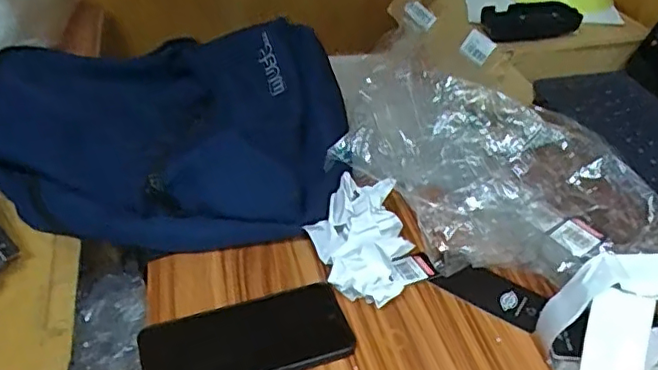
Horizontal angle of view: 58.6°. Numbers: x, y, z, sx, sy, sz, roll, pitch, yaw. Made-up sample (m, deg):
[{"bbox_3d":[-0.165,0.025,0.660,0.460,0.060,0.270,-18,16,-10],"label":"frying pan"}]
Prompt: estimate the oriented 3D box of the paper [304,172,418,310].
[{"bbox_3d":[0.035,0.051,0.564,0.102,0.055,0.129,15,39,15],"label":"paper"}]

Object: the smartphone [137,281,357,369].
[{"bbox_3d":[-0.068,0.127,0.487,0.165,0.016,0.079,-12,46,-17],"label":"smartphone"}]

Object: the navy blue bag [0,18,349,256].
[{"bbox_3d":[-0.204,-0.073,0.649,0.418,0.101,0.289,1,37,-3],"label":"navy blue bag"}]

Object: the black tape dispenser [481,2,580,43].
[{"bbox_3d":[0.231,-0.189,0.671,0.106,0.025,0.051,-10,39,-16],"label":"black tape dispenser"}]

